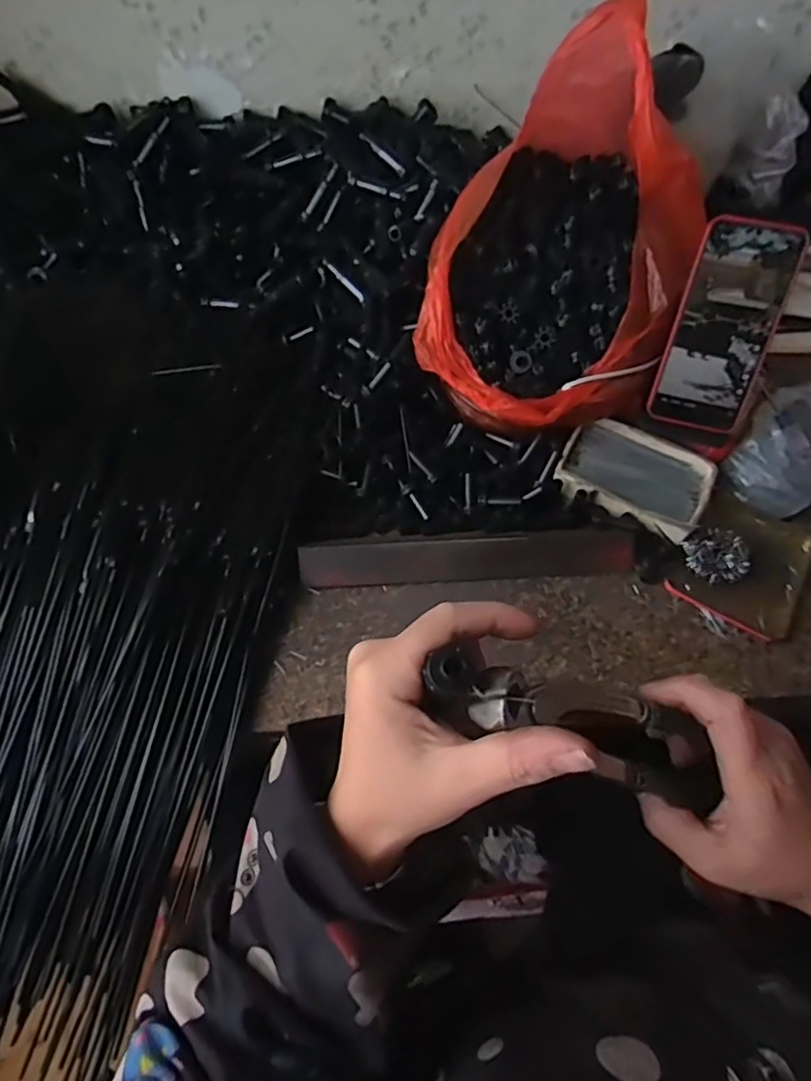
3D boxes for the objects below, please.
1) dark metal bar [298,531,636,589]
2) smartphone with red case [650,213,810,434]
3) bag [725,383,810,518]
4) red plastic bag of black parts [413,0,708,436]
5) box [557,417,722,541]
[{"bbox_3d":[0.054,0.011,0.521,0.280,0.019,0.038,-5,60,-3],"label":"dark metal bar"},{"bbox_3d":[0.265,-0.176,0.512,0.077,0.160,0.006,15,25,12],"label":"smartphone with red case"},{"bbox_3d":[0.359,-0.081,0.564,0.094,0.061,0.116,33,65,17],"label":"bag"},{"bbox_3d":[0.140,-0.242,0.529,0.208,0.233,0.261,32,64,17],"label":"red plastic bag of black parts"},{"bbox_3d":[0.207,-0.059,0.558,0.125,0.022,0.087,24,62,13],"label":"box"}]

